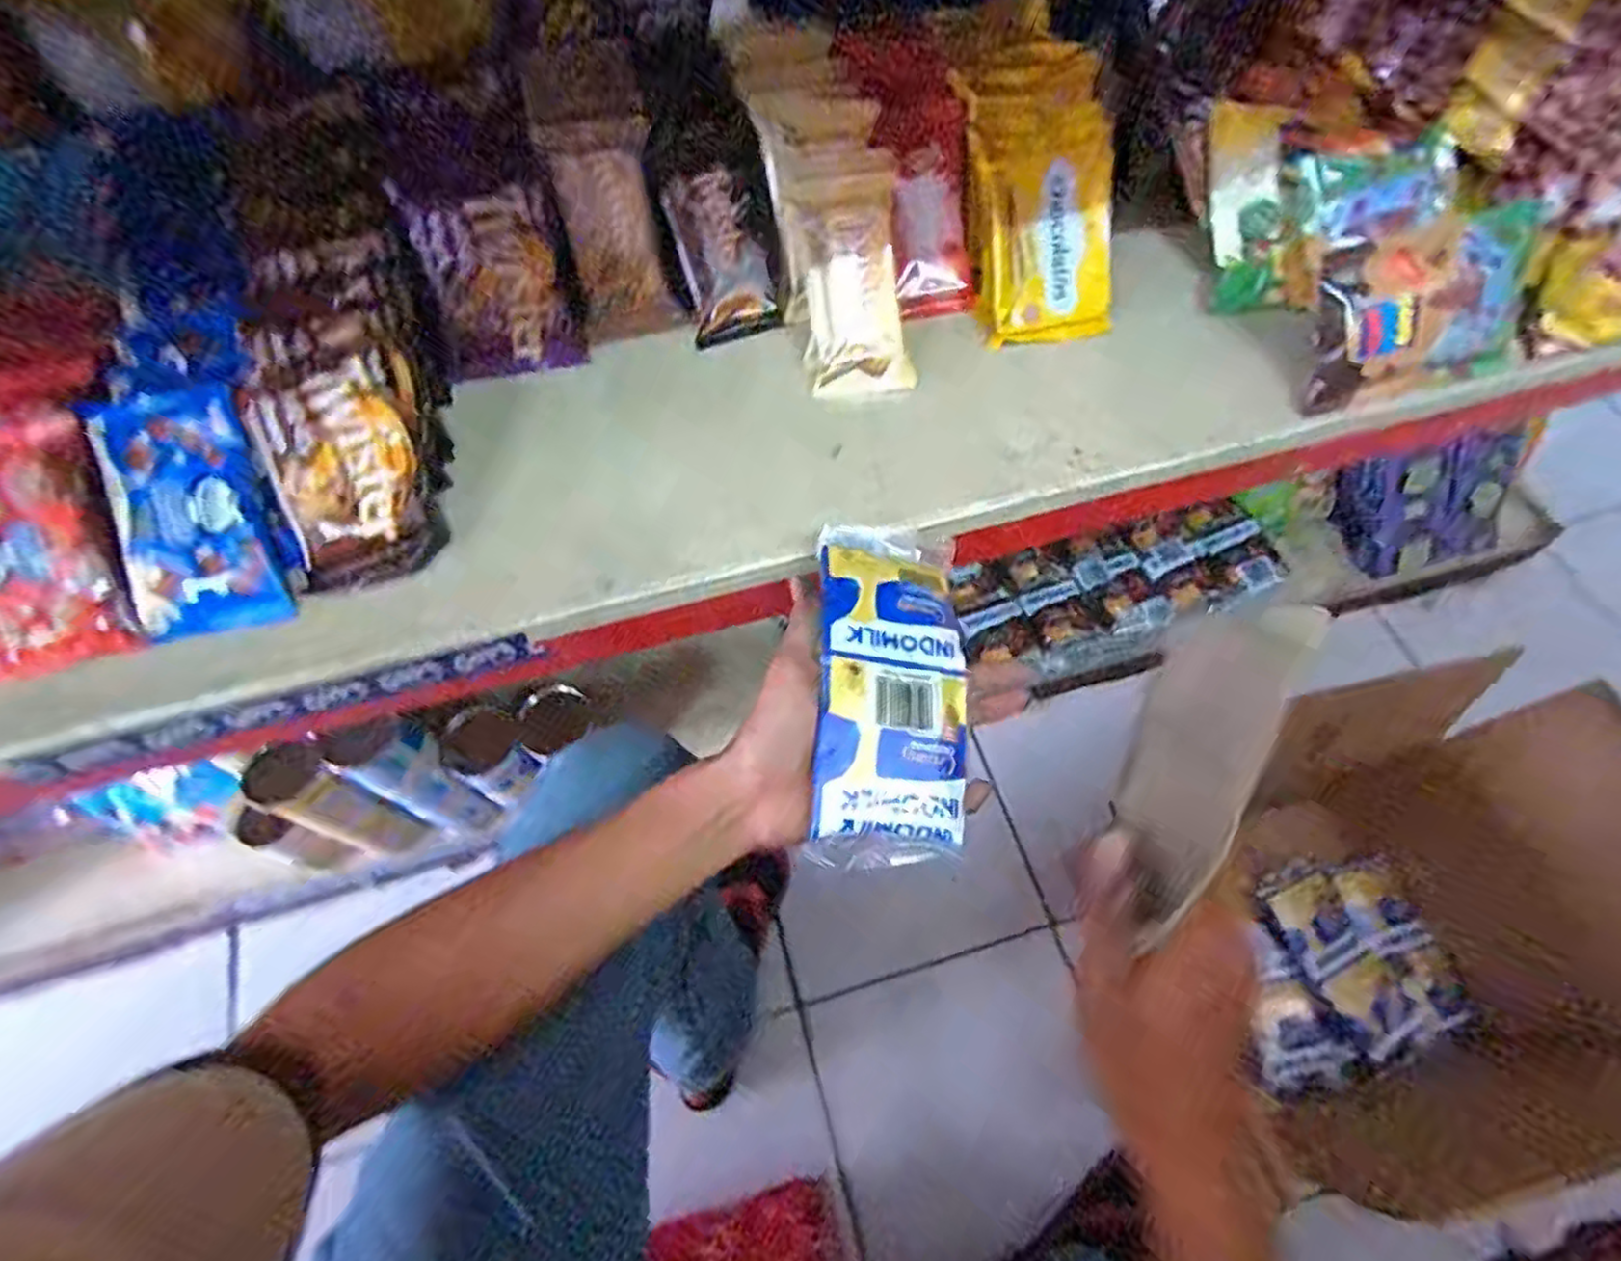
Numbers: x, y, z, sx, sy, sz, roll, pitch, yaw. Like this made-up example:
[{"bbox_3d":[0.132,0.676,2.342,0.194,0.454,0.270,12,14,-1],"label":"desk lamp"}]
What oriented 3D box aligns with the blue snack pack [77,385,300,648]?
[{"bbox_3d":[-0.390,-0.076,0.463,0.091,0.023,0.156,-15,98,-6],"label":"blue snack pack"}]

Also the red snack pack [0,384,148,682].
[{"bbox_3d":[-0.485,-0.063,0.451,0.086,0.028,0.180,-18,88,-8],"label":"red snack pack"}]

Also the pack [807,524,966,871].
[{"bbox_3d":[0.044,0.024,0.402,0.077,0.037,0.199,3,62,3],"label":"pack"}]

